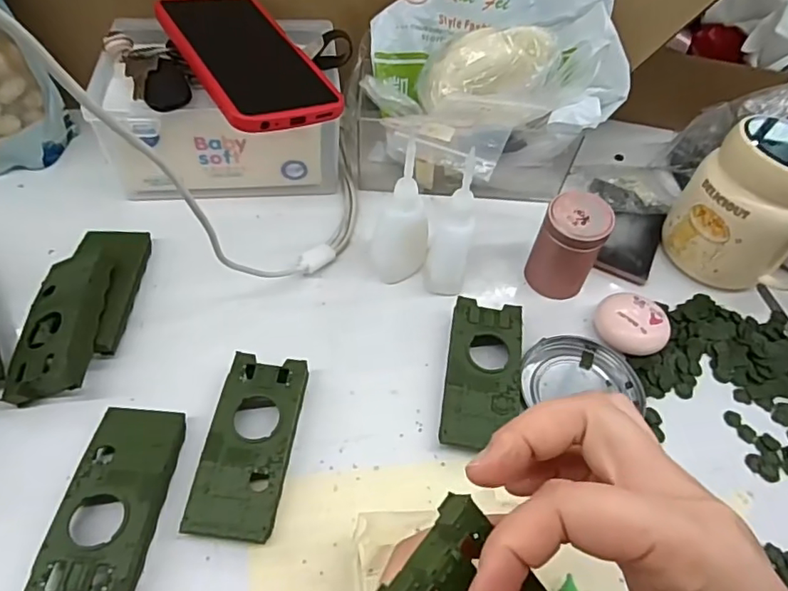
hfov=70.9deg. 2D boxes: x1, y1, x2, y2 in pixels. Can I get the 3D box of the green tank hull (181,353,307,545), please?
[{"bbox_3d":[-0.082,0.084,0.316,0.046,0.018,0.102,7,51,1],"label":"green tank hull"}]

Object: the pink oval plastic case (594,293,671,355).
[{"bbox_3d":[0.165,0.021,0.385,0.048,0.022,0.041,33,56,20],"label":"pink oval plastic case"}]

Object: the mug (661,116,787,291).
[{"bbox_3d":[0.262,-0.062,0.401,0.097,0.113,0.073,25,53,15],"label":"mug"}]

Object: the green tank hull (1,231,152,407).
[{"bbox_3d":[-0.205,0.004,0.360,0.055,0.033,0.134,2,51,-3],"label":"green tank hull"}]

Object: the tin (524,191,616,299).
[{"bbox_3d":[0.125,-0.035,0.397,0.044,0.069,0.036,30,55,18],"label":"tin"}]

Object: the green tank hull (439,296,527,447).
[{"bbox_3d":[0.058,0.049,0.356,0.046,0.021,0.100,9,51,3],"label":"green tank hull"}]

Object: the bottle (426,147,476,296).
[{"bbox_3d":[0.040,-0.044,0.377,0.027,0.102,0.029,12,51,5],"label":"bottle"}]

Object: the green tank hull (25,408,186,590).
[{"bbox_3d":[-0.147,0.110,0.294,0.046,0.020,0.104,5,51,0],"label":"green tank hull"}]

